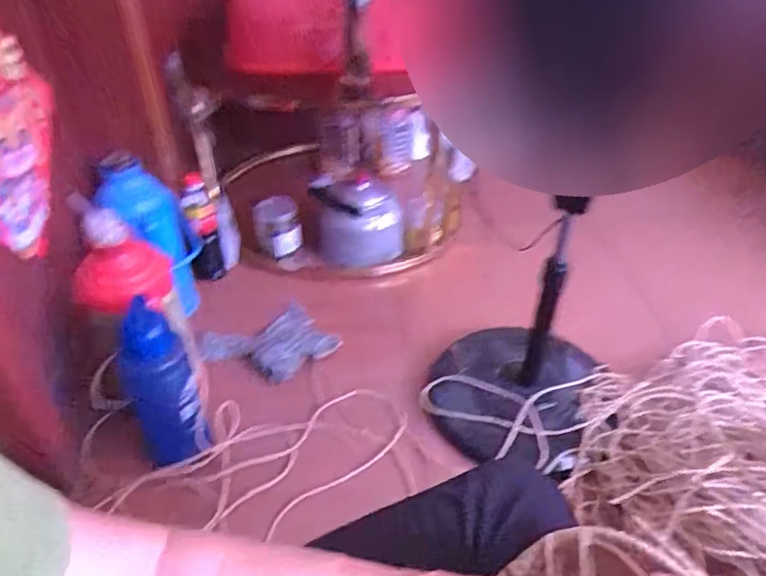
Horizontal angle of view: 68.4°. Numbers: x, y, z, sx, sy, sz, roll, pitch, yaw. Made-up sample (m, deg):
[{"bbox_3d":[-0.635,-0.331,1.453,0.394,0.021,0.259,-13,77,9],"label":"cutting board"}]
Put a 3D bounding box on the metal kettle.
[{"bbox_3d":[-0.061,-0.163,1.384,0.204,0.186,0.166,-11,40,-14],"label":"metal kettle"}]

